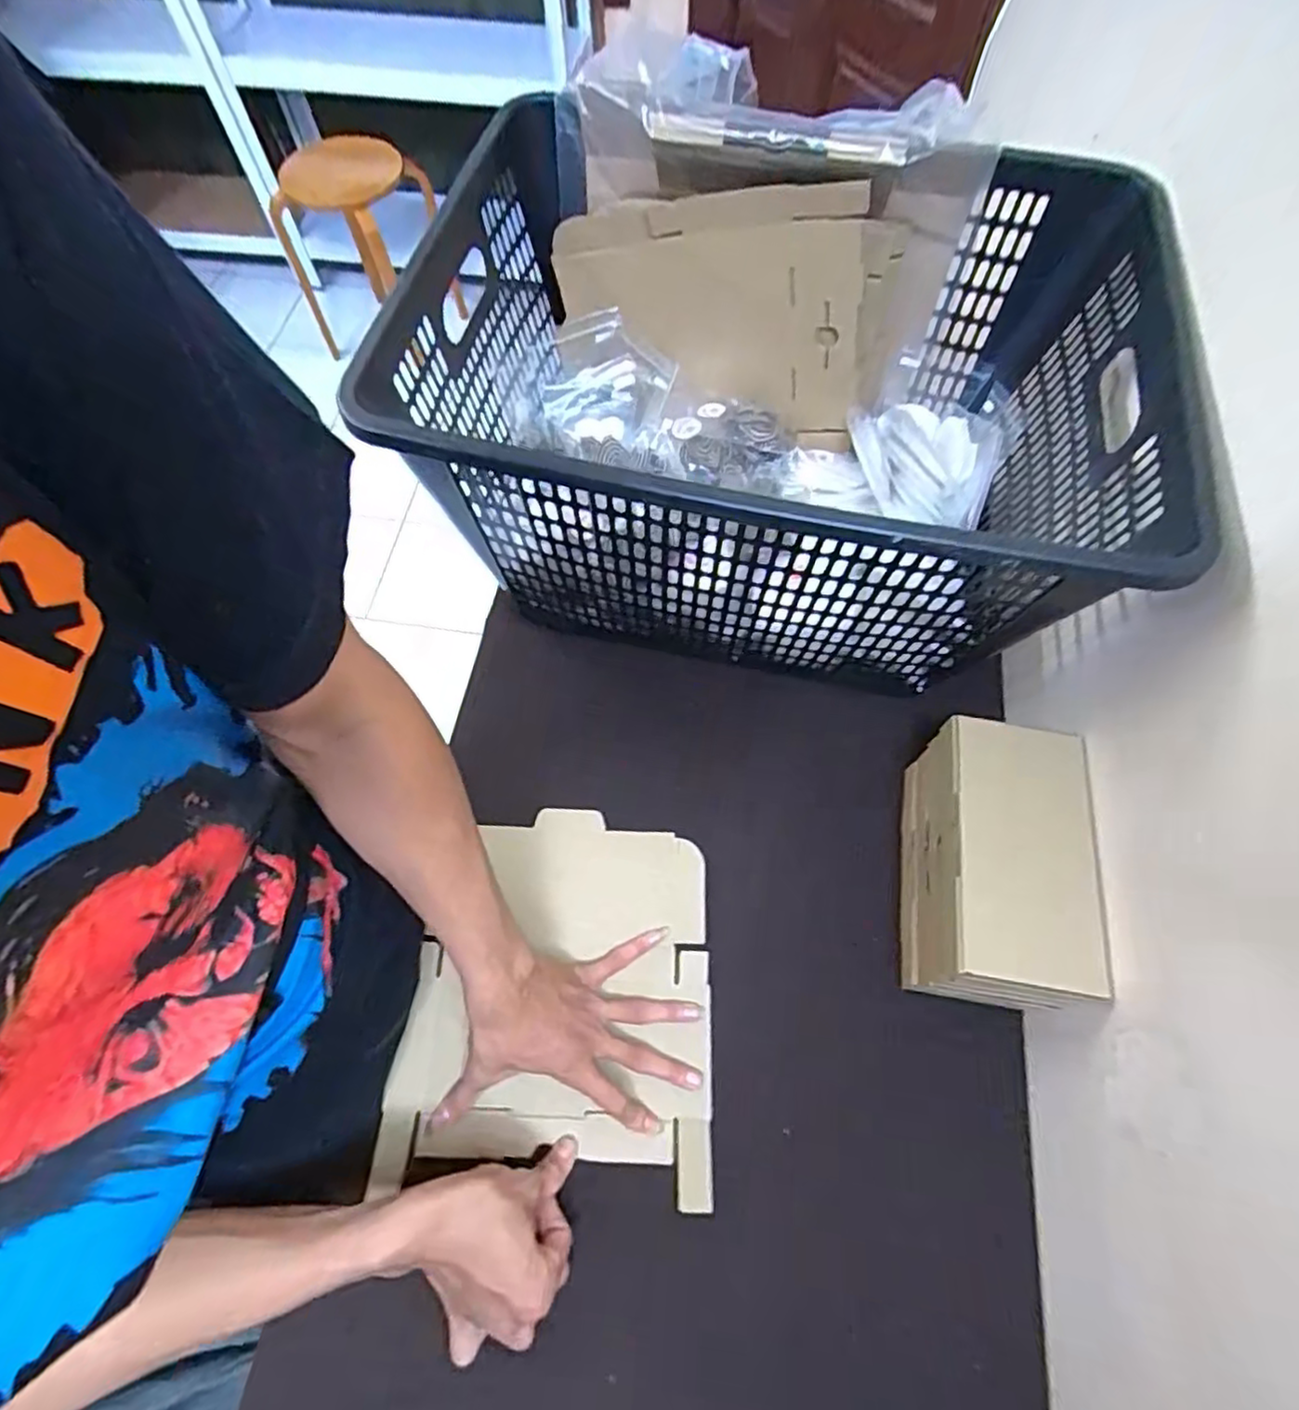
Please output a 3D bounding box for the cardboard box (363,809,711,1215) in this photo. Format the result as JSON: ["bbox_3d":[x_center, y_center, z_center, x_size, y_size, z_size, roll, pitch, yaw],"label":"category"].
[{"bbox_3d":[-0.070,0.239,0.575,0.251,0.026,0.288,6,65,4],"label":"cardboard box"}]

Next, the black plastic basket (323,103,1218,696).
[{"bbox_3d":[0.105,-0.262,0.597,0.554,0.256,0.430,12,66,6],"label":"black plastic basket"}]

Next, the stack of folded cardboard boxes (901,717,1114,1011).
[{"bbox_3d":[0.286,0.137,0.556,0.116,0.117,0.200,9,66,5],"label":"stack of folded cardboard boxes"}]

